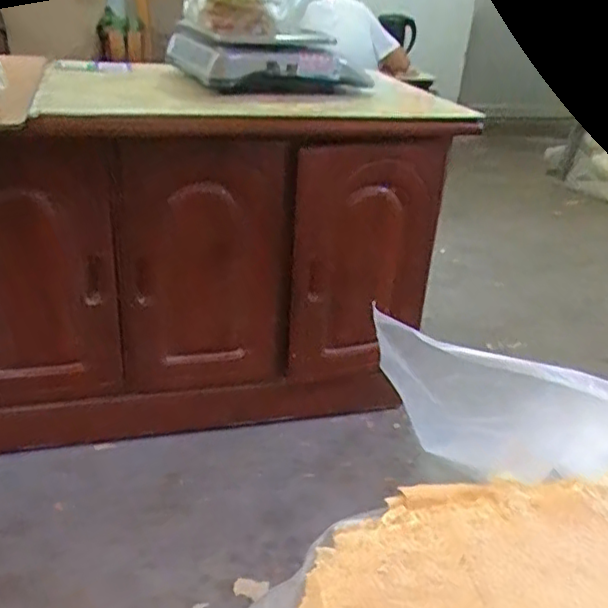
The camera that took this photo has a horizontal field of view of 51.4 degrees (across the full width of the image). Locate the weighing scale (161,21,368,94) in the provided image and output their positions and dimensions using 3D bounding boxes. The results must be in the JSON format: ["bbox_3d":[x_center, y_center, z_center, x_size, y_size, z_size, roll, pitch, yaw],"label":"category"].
[{"bbox_3d":[-0.075,-0.507,1.303,0.330,0.097,0.330,-13,32,-28],"label":"weighing scale"}]

